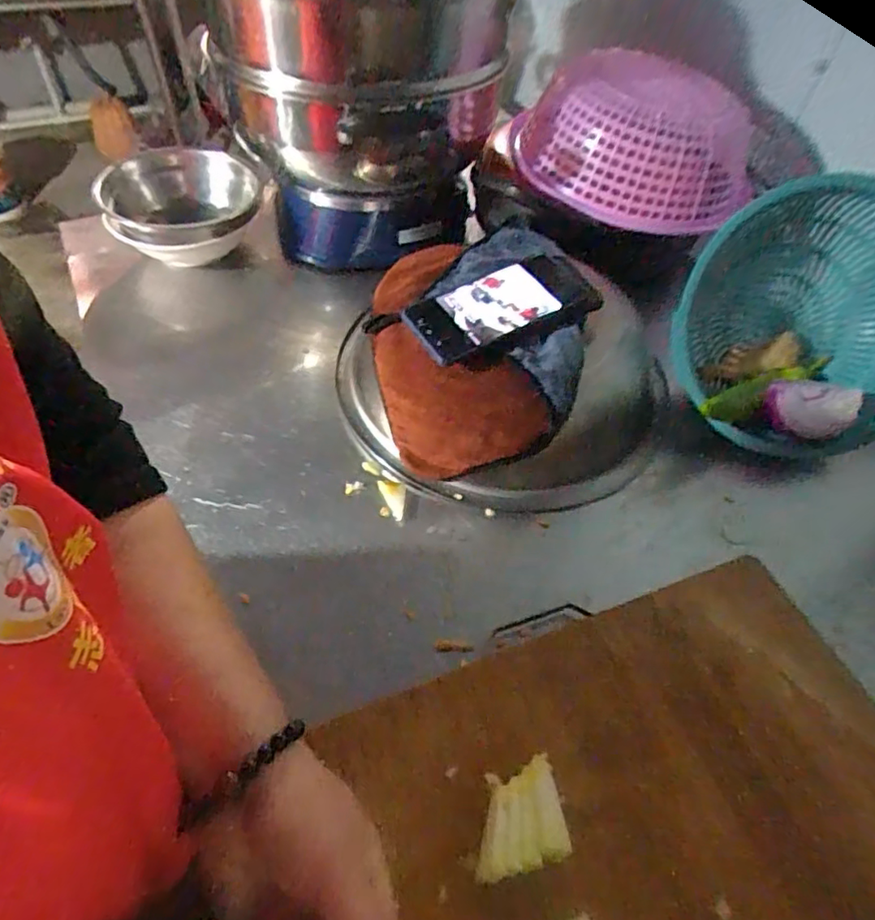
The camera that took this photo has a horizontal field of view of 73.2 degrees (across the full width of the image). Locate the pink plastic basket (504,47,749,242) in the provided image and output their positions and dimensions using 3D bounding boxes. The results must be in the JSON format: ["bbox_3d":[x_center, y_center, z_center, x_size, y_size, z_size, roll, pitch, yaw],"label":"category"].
[{"bbox_3d":[0.242,-0.419,0.741,0.279,0.113,0.282,11,52,2],"label":"pink plastic basket"}]

